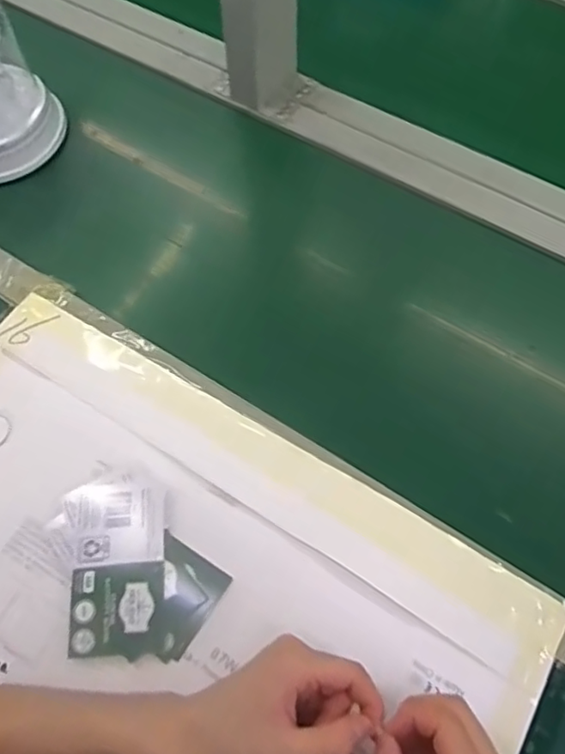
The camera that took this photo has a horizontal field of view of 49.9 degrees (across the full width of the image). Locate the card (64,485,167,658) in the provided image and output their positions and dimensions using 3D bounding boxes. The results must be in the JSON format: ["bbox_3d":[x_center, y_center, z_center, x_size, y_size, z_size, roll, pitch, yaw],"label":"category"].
[{"bbox_3d":[-0.128,0.145,0.466,0.075,0.005,0.127,-4,68,-3],"label":"card"}]

